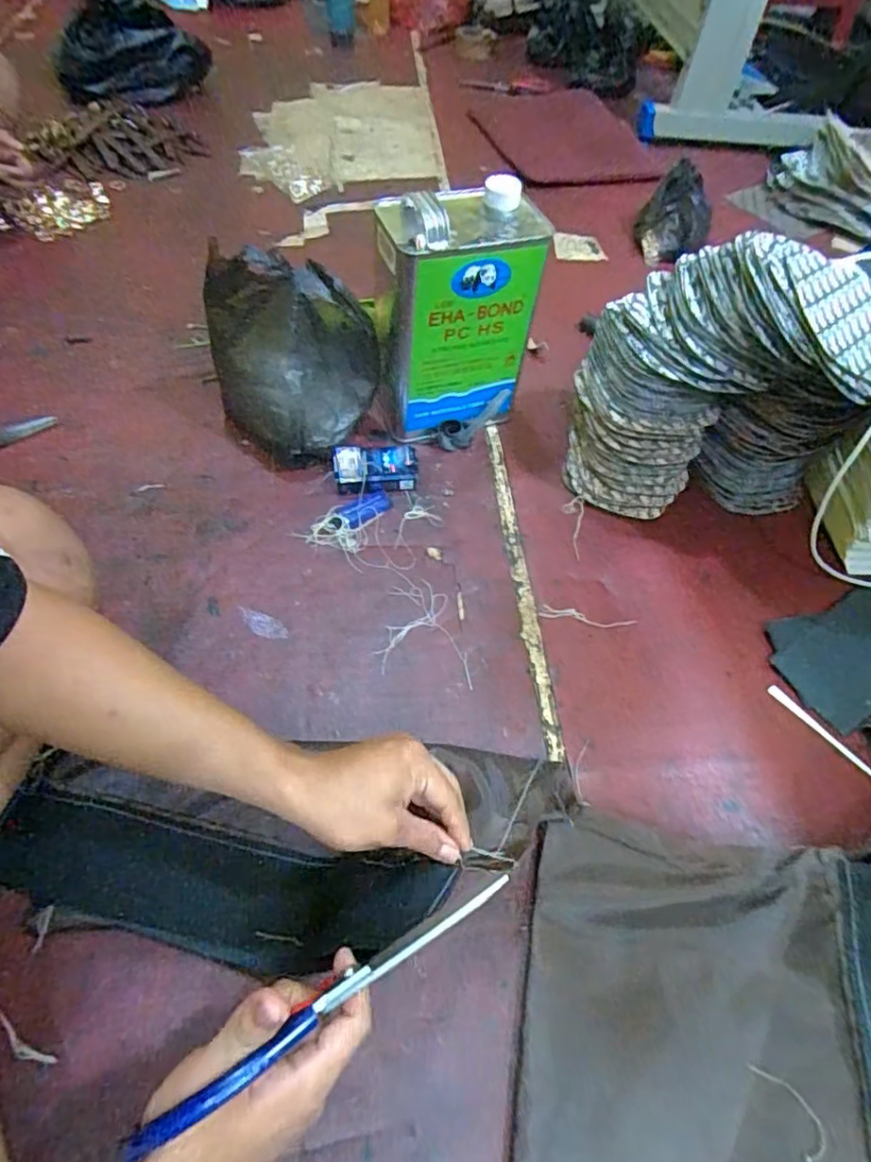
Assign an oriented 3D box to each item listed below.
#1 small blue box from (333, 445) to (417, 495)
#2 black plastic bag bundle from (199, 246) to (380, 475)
[{"bbox_3d":[-0.070,-0.134,0.733,0.094,0.016,0.064,-5,56,-8],"label":"small blue box"},{"bbox_3d":[-0.165,-0.250,0.709,0.154,0.201,0.136,35,60,18],"label":"black plastic bag bundle"}]

